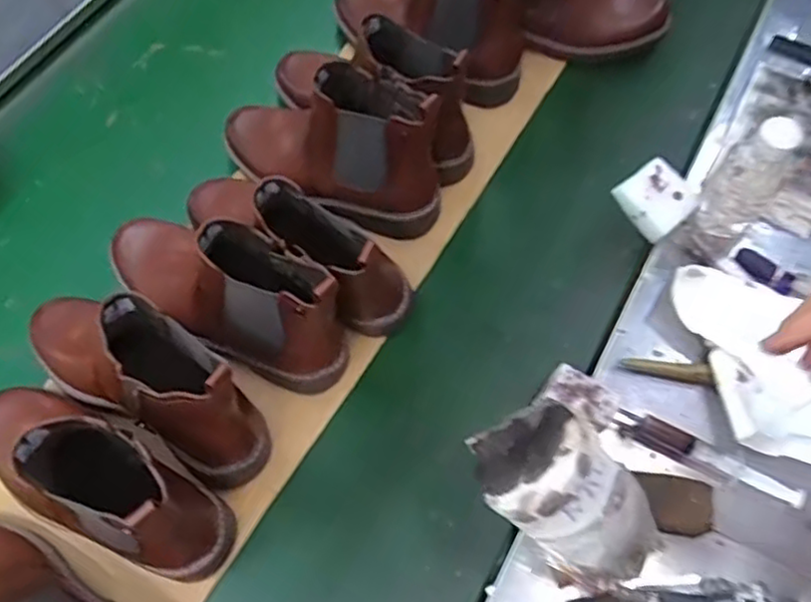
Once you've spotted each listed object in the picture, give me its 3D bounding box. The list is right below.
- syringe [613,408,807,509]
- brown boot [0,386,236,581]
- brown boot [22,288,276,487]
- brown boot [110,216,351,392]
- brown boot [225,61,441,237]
[{"bbox_3d":[0.243,0.126,0.541,0.148,0.022,0.021,24,66,15],"label":"syringe"},{"bbox_3d":[-0.257,0.125,0.525,0.247,0.163,0.082,24,66,15],"label":"brown boot"},{"bbox_3d":[-0.231,0.055,0.559,0.252,0.165,0.083,26,66,15],"label":"brown boot"},{"bbox_3d":[-0.169,-0.016,0.592,0.246,0.167,0.077,30,68,17],"label":"brown boot"},{"bbox_3d":[-0.087,-0.160,0.662,0.243,0.146,0.088,22,65,13],"label":"brown boot"}]

